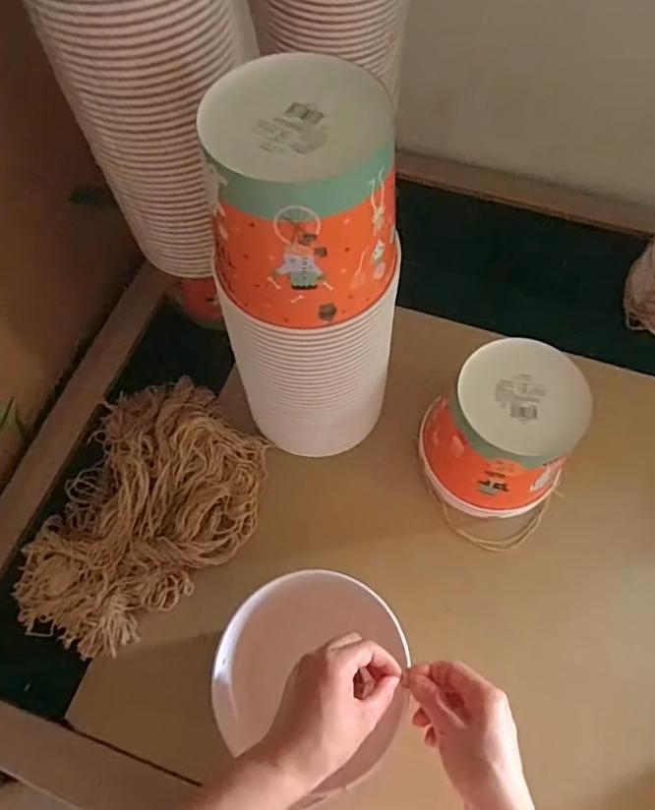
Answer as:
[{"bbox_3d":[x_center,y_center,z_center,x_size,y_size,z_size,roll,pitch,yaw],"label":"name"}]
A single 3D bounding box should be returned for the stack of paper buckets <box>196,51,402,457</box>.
[{"bbox_3d":[-0.017,-0.090,0.526,0.137,0.365,0.136,-35,69,-16],"label":"stack of paper buckets"}]

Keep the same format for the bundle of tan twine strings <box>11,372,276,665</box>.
[{"bbox_3d":[-0.196,0.114,0.638,0.215,0.049,0.308,15,65,7],"label":"bundle of tan twine strings"}]

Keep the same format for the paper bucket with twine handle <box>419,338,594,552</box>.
[{"bbox_3d":[0.188,0.042,0.610,0.143,0.156,0.170,-27,67,-12],"label":"paper bucket with twine handle"}]

